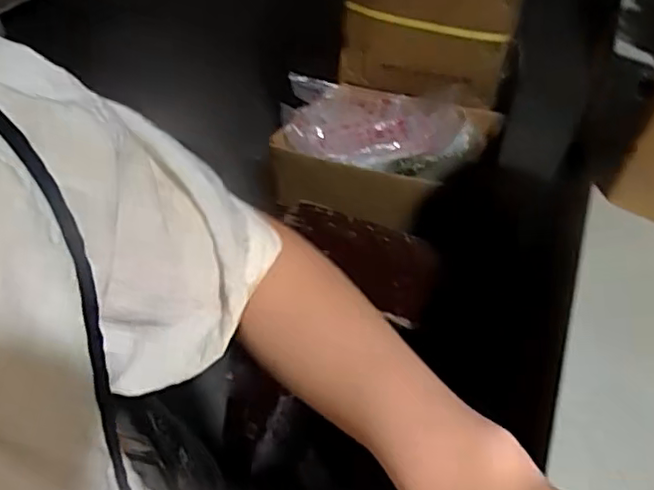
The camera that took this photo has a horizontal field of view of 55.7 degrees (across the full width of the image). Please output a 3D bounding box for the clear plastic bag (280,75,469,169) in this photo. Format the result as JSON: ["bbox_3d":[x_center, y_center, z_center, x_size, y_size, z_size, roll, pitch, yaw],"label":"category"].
[{"bbox_3d":[0.067,-0.216,1.061,0.354,0.096,0.227,22,47,15],"label":"clear plastic bag"}]

